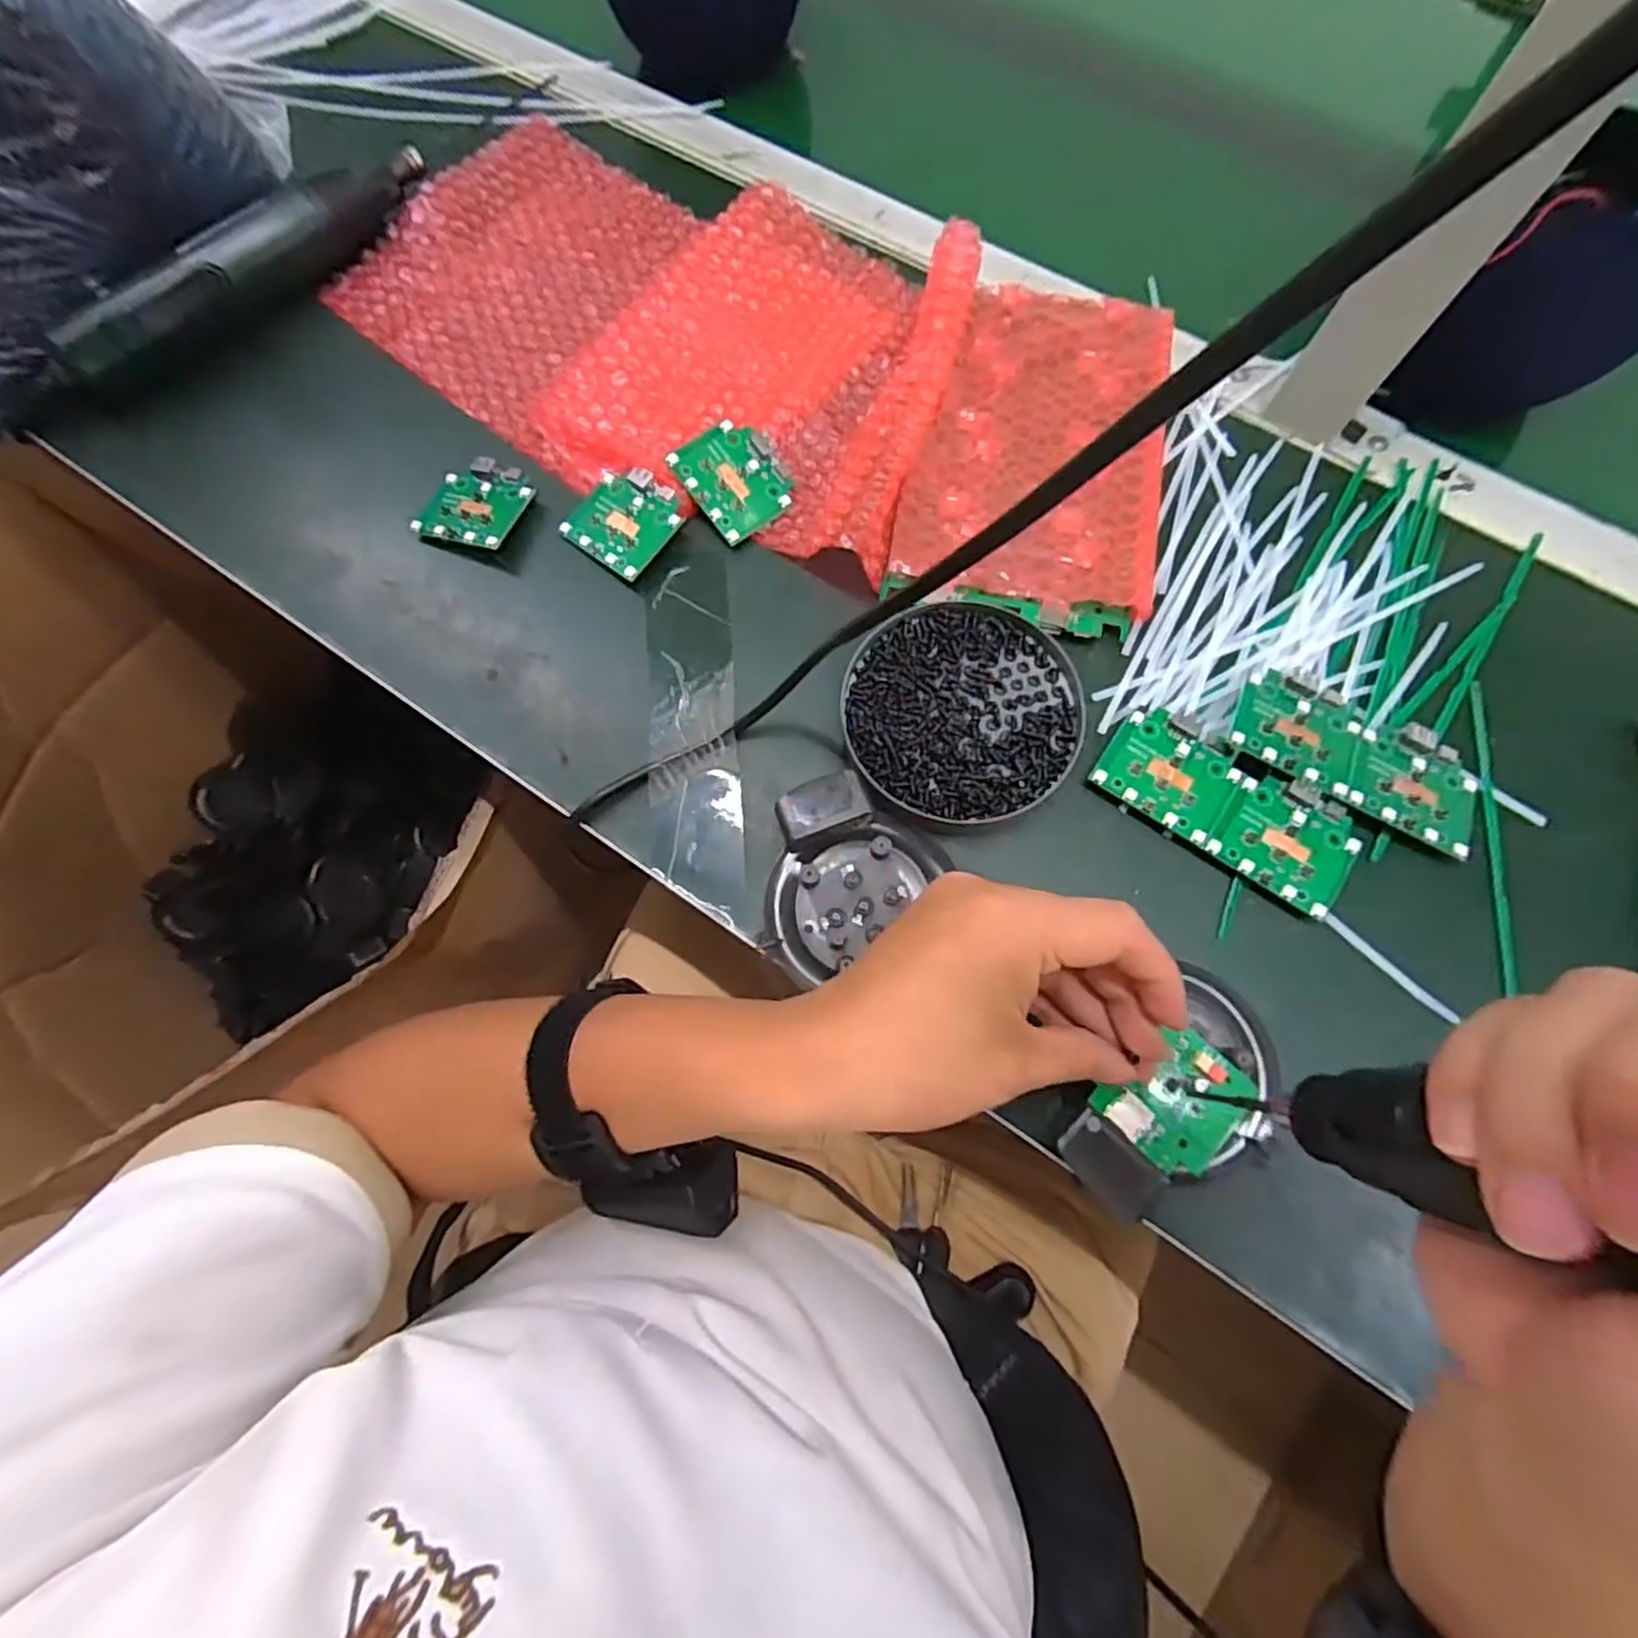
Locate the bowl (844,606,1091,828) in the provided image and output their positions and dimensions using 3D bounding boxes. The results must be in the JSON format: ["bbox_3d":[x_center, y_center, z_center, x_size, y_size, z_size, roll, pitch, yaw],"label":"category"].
[{"bbox_3d":[0.069,-0.050,0.345,0.110,0.027,0.109,1,68,-3],"label":"bowl"}]

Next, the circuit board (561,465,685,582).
[{"bbox_3d":[-0.105,-0.162,0.380,0.056,0.006,0.053,36,85,16],"label":"circuit board"}]

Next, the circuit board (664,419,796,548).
[{"bbox_3d":[-0.045,-0.186,0.382,0.053,0.005,0.059,-40,91,-13],"label":"circuit board"}]

